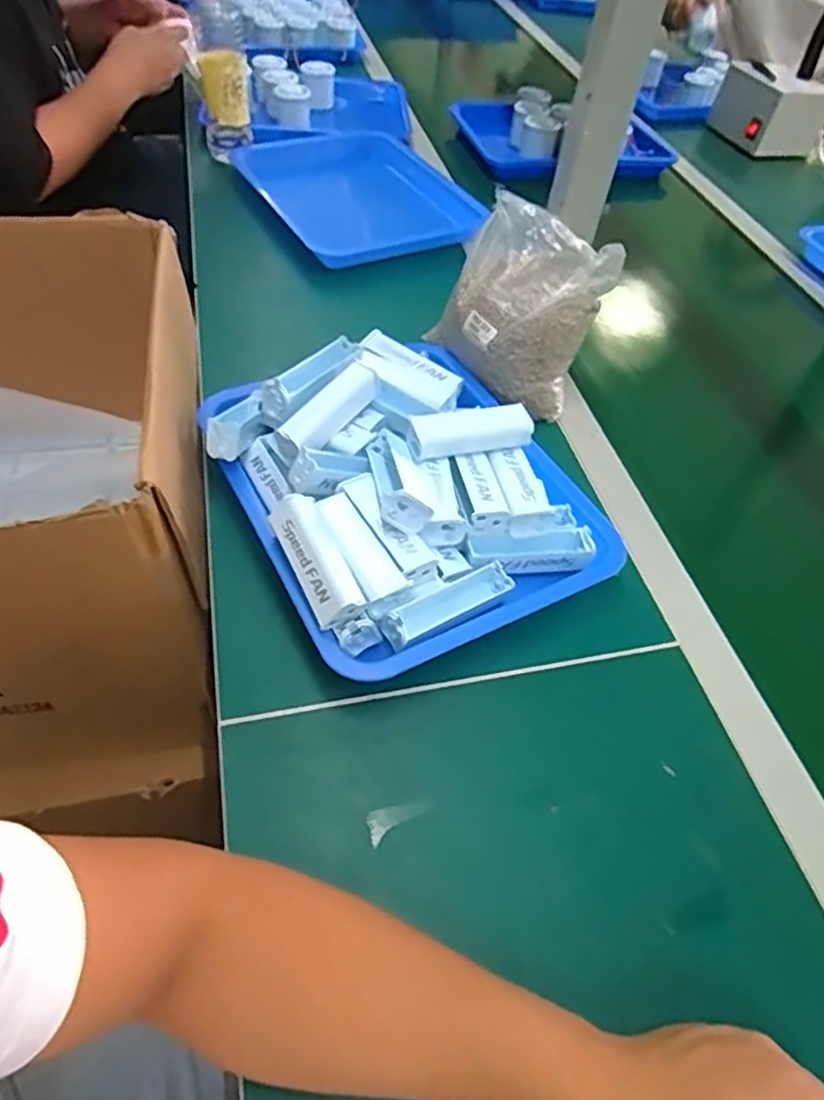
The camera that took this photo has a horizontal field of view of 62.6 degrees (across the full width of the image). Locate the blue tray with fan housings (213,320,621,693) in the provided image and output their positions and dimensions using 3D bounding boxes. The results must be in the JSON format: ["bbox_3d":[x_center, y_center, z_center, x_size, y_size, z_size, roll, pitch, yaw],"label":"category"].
[{"bbox_3d":[-0.007,-0.063,0.561,0.253,0.079,0.309,-20,56,-20],"label":"blue tray with fan housings"}]

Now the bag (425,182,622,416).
[{"bbox_3d":[0.102,-0.234,0.660,0.159,0.139,0.116,26,53,15],"label":"bag"}]

